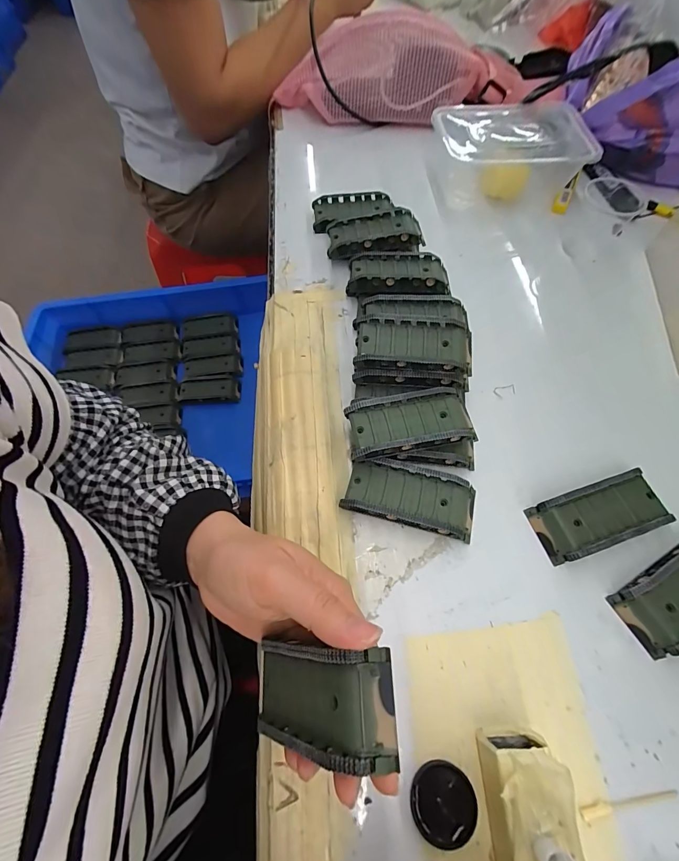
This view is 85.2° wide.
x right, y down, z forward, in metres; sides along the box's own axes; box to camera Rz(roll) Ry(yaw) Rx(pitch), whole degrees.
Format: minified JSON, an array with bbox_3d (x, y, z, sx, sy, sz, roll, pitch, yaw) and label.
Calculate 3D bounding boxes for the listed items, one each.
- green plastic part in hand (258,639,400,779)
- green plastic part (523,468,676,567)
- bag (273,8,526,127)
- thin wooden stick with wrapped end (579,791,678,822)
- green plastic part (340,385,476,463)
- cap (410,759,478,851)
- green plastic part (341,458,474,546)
[{"bbox_3d":[-0.014,0.128,0.178,0.020,0.089,0.042,18,56,-39],"label":"green plastic part in hand"},{"bbox_3d":[0.195,0.063,0.274,0.096,0.017,0.042,-17,65,-7],"label":"green plastic part"},{"bbox_3d":[0.081,-0.470,0.489,0.307,0.092,0.093,15,65,7],"label":"bag"},{"bbox_3d":[0.166,0.212,0.210,0.058,0.004,0.006,-9,65,-4],"label":"thin wooden stick with wrapped end"},{"bbox_3d":[0.055,-0.005,0.289,0.094,0.024,0.044,-8,65,-4],"label":"green plastic part"},{"bbox_3d":[0.059,0.210,0.208,0.035,0.005,0.035,0,64,0],"label":"cap"},{"bbox_3d":[0.054,0.051,0.279,0.095,0.019,0.043,14,65,7],"label":"green plastic part"}]

